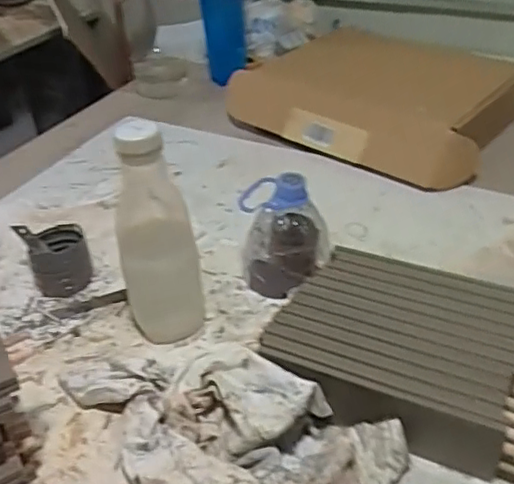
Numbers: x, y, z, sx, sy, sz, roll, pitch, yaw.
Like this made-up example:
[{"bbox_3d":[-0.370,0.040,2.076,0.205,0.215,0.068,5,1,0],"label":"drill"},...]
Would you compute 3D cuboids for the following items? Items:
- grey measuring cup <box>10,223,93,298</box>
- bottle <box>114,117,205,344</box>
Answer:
[{"bbox_3d":[-0.223,0.018,0.676,0.065,0.062,0.069,-3,37,2],"label":"grey measuring cup"},{"bbox_3d":[-0.098,-0.007,0.569,0.073,0.227,0.067,-13,38,-12],"label":"bottle"}]

